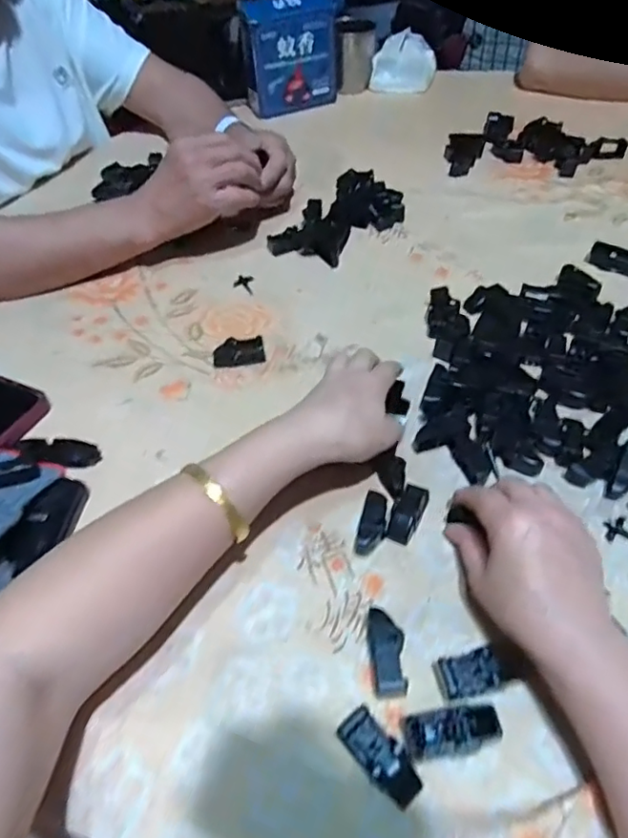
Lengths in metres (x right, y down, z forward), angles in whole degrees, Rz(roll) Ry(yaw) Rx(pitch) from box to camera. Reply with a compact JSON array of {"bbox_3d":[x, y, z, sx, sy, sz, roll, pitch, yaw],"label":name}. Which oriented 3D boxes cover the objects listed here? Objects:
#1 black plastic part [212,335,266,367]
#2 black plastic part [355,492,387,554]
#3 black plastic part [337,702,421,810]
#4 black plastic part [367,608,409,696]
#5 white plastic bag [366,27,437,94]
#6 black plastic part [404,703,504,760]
[{"bbox_3d":[-0.069,-0.062,0.529,0.047,0.014,0.025,-5,47,-1],"label":"black plastic part"},{"bbox_3d":[0.042,0.072,0.398,0.018,0.014,0.045,5,52,21],"label":"black plastic part"},{"bbox_3d":[0.035,0.182,0.306,0.020,0.016,0.048,-33,53,-24],"label":"black plastic part"},{"bbox_3d":[0.043,0.140,0.341,0.020,0.021,0.045,-1,47,3],"label":"black plastic part"},{"bbox_3d":[0.154,-0.613,0.976,0.107,0.065,0.092,4,49,9],"label":"white plastic bag"},{"bbox_3d":[0.075,0.171,0.311,0.049,0.020,0.022,-7,47,-2],"label":"black plastic part"}]

